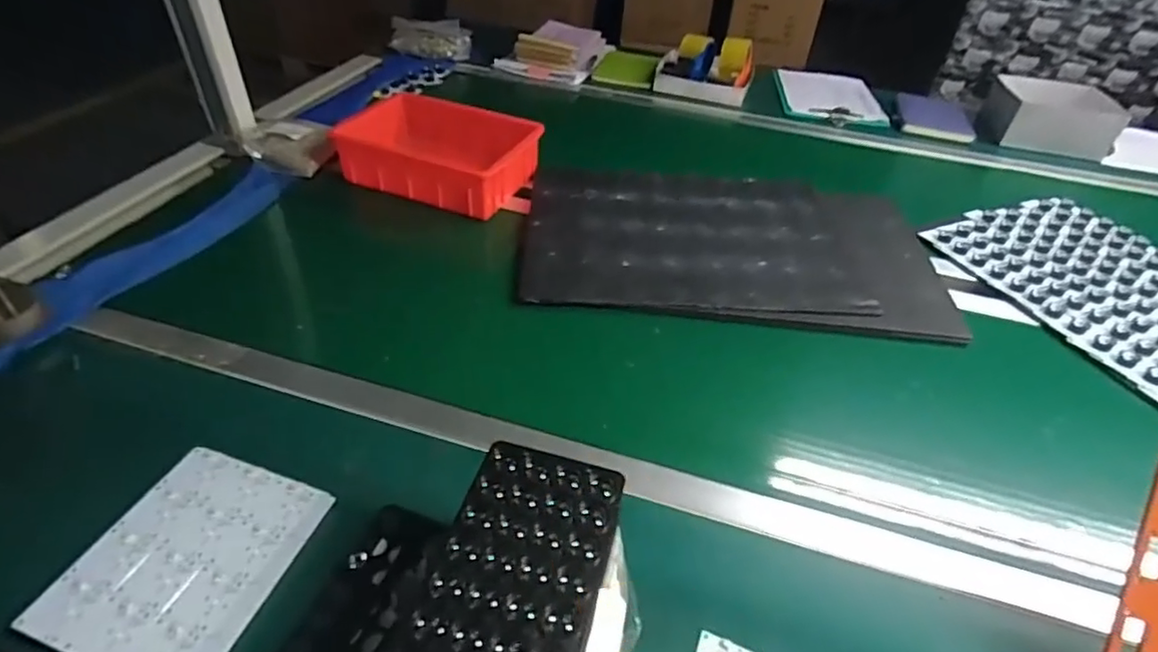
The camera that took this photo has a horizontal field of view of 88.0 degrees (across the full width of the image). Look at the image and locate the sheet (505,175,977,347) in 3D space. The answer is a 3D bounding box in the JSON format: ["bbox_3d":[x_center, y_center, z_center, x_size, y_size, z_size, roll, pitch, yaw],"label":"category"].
[{"bbox_3d":[0.237,-0.142,0.934,0.621,0.024,0.383,5,43,0],"label":"sheet"}]

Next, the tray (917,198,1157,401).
[{"bbox_3d":[0.803,-0.052,0.876,0.334,0.026,0.467,-13,46,-18],"label":"tray"}]

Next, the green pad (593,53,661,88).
[{"bbox_3d":[0.112,-0.616,1.440,0.138,0.011,0.109,13,67,9],"label":"green pad"}]

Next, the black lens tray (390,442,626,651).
[{"bbox_3d":[-0.041,0.162,0.360,0.103,0.013,0.201,12,43,9],"label":"black lens tray"}]

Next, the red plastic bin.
[{"bbox_3d":[-0.227,-0.294,1.010,0.287,0.081,0.213,19,45,14],"label":"red plastic bin"}]

